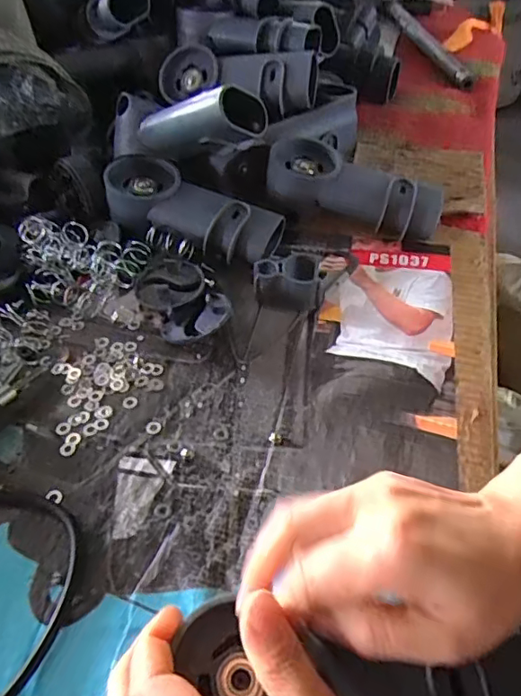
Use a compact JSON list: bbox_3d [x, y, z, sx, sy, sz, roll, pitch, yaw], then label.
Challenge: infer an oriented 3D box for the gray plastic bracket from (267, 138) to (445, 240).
[{"bbox_3d":[0.086,-0.146,0.508,0.164,0.043,0.057,21,51,5],"label":"gray plastic bracket"}]

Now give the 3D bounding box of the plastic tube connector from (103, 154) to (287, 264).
[{"bbox_3d":[-0.061,-0.118,0.493,0.160,0.063,0.060,18,51,18],"label":"plastic tube connector"}]

